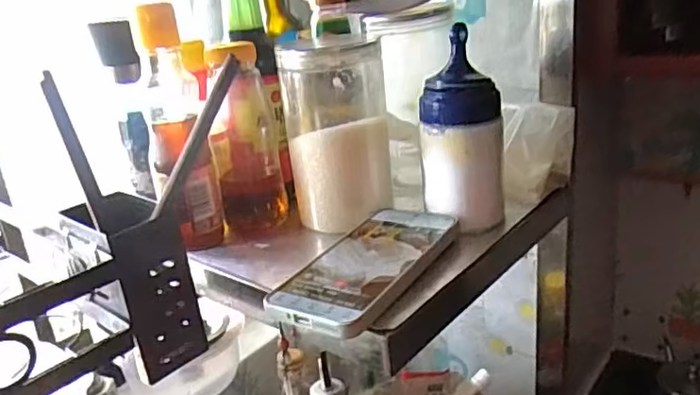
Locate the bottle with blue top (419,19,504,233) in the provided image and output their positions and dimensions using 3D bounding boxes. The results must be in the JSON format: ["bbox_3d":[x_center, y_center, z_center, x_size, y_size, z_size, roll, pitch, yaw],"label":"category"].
[{"bbox_3d":[0.086,-0.049,0.454,0.061,0.142,0.050,0,21,16],"label":"bottle with blue top"}]

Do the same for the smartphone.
[{"bbox_3d":[0.013,0.045,0.411,0.080,0.014,0.153,5,23,29],"label":"smartphone"}]

